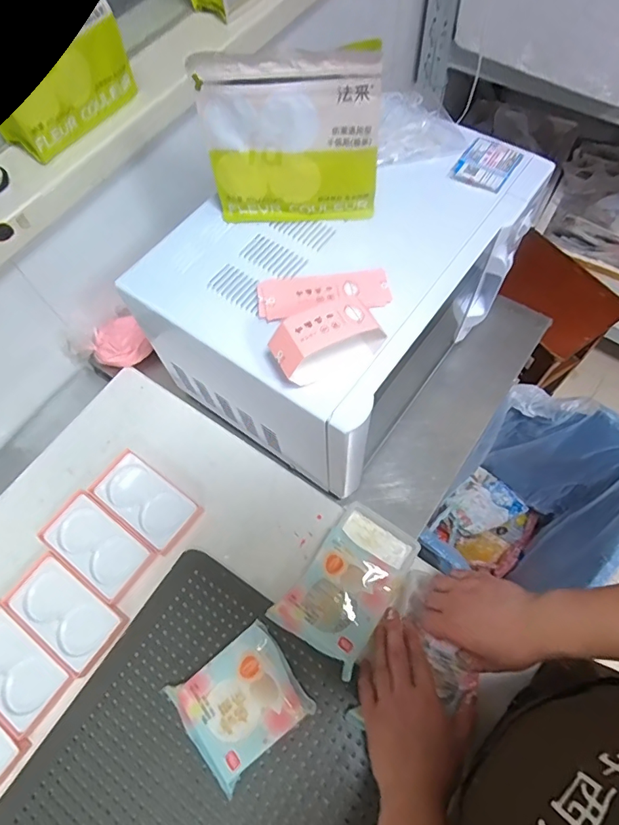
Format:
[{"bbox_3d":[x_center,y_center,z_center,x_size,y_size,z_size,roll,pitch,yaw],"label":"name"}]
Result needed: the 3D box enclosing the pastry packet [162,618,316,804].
[{"bbox_3d":[-0.074,0.331,0.539,0.130,0.042,0.121,-36,69,-13],"label":"pastry packet"}]

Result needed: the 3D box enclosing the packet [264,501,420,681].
[{"bbox_3d":[0.050,0.208,0.586,0.110,0.051,0.178,31,71,16],"label":"packet"}]

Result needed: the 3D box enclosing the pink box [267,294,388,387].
[{"bbox_3d":[0.018,-0.067,0.445,0.107,0.059,0.047,-25,67,-8],"label":"pink box"}]

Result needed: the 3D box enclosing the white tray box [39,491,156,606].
[{"bbox_3d":[-0.289,0.177,0.635,0.152,0.013,0.081,34,71,17],"label":"white tray box"}]

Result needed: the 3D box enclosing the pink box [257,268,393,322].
[{"bbox_3d":[0.016,-0.127,0.502,0.139,0.007,0.055,-6,65,1],"label":"pink box"}]

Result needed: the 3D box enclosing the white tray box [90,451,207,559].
[{"bbox_3d":[-0.231,0.122,0.661,0.153,0.013,0.079,34,71,17],"label":"white tray box"}]

